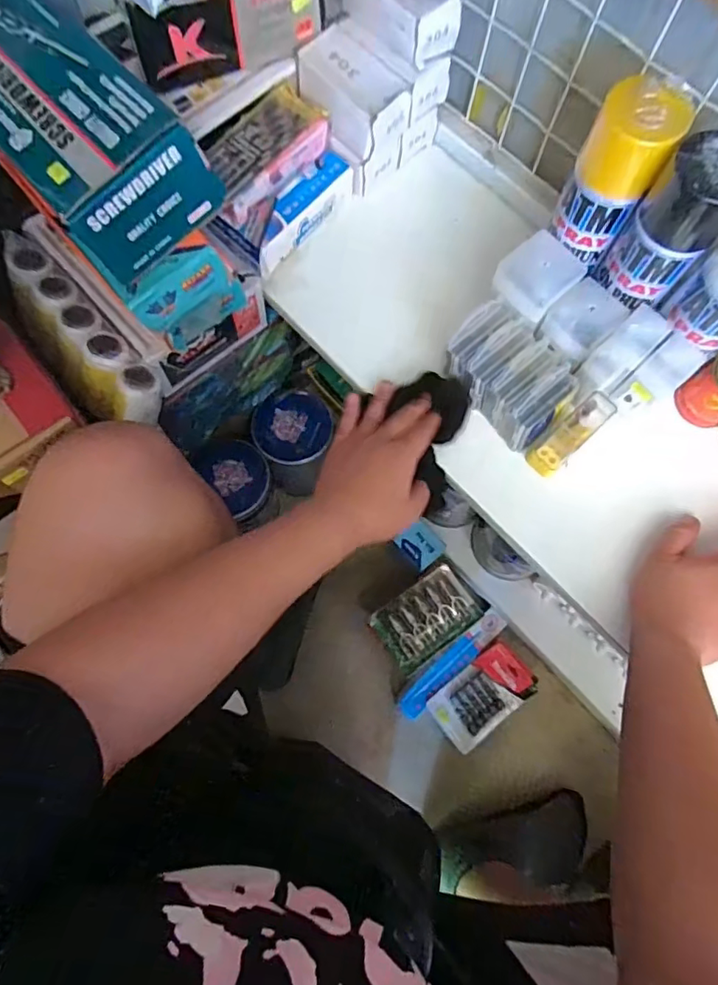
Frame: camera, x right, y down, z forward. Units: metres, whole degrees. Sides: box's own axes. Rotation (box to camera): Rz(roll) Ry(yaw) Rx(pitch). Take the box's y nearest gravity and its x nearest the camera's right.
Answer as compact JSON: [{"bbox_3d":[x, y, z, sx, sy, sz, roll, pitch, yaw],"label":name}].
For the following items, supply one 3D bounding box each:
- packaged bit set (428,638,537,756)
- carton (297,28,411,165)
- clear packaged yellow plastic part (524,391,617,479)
[{"bbox_3d":[0.182,0.298,0.802,0.152,0.016,0.085,-38,78,-13],"label":"packaged bit set"},{"bbox_3d":[-0.009,-0.407,0.564,0.065,0.057,0.110,-43,79,-14],"label":"carton"},{"bbox_3d":[0.195,-0.052,0.503,0.029,0.093,0.015,47,36,11],"label":"clear packaged yellow plastic part"}]

